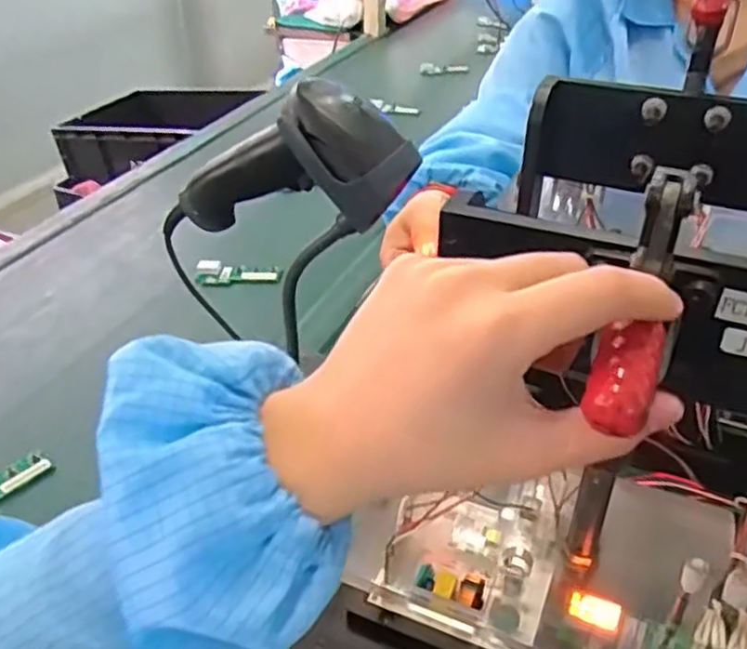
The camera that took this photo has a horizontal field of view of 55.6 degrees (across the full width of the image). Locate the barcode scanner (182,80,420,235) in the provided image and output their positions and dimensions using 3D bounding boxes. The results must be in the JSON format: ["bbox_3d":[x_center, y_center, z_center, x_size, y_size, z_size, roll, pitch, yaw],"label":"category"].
[{"bbox_3d":[-0.062,-0.105,0.478,0.174,0.090,0.057,-5,32,32],"label":"barcode scanner"}]

